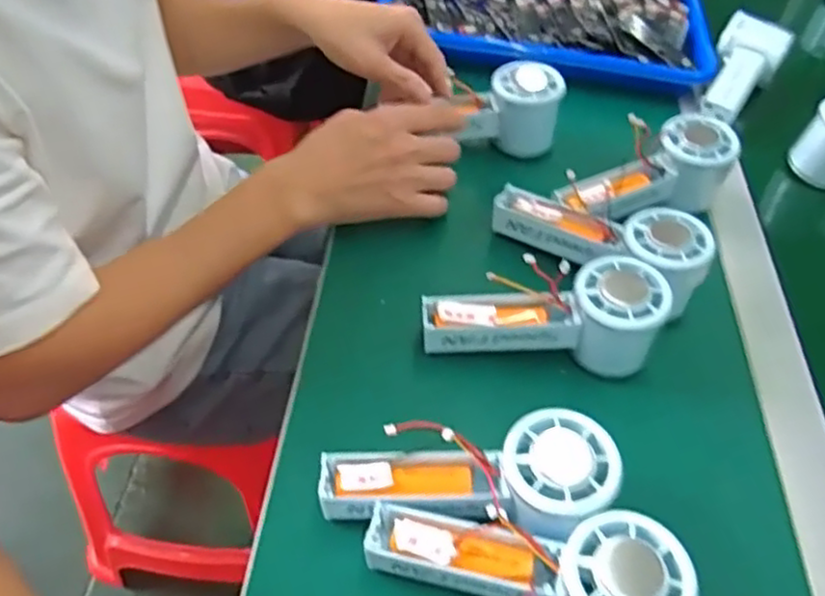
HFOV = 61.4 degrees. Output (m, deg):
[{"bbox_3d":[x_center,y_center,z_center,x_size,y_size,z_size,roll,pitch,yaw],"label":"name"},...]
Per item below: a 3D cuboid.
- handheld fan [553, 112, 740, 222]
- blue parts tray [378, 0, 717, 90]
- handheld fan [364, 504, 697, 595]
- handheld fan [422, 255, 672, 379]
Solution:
[{"bbox_3d":[0.183,-0.094,0.535,0.143,0.053,0.060,-23,54,-21],"label":"handheld fan"},{"bbox_3d":[0.141,-0.315,0.730,0.330,0.038,0.270,7,50,3],"label":"blue parts tray"},{"bbox_3d":[0.053,0.137,0.340,0.153,0.050,0.063,4,48,18],"label":"handheld fan"},{"bbox_3d":[0.082,0.008,0.444,0.147,0.053,0.057,6,50,3],"label":"handheld fan"}]

